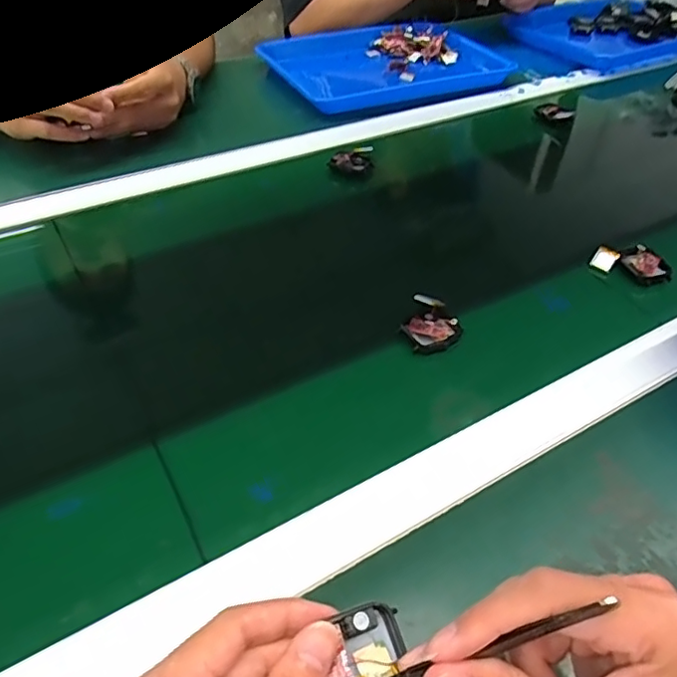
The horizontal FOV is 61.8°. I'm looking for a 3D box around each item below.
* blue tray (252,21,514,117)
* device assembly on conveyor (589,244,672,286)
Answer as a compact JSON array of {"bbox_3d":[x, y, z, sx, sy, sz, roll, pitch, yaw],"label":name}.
[{"bbox_3d":[0.067,-0.416,0.856,0.336,0.041,0.249,-17,47,-23],"label":"blue tray"},{"bbox_3d":[0.275,-0.072,0.529,0.068,0.015,0.040,21,47,17],"label":"device assembly on conveyor"}]

